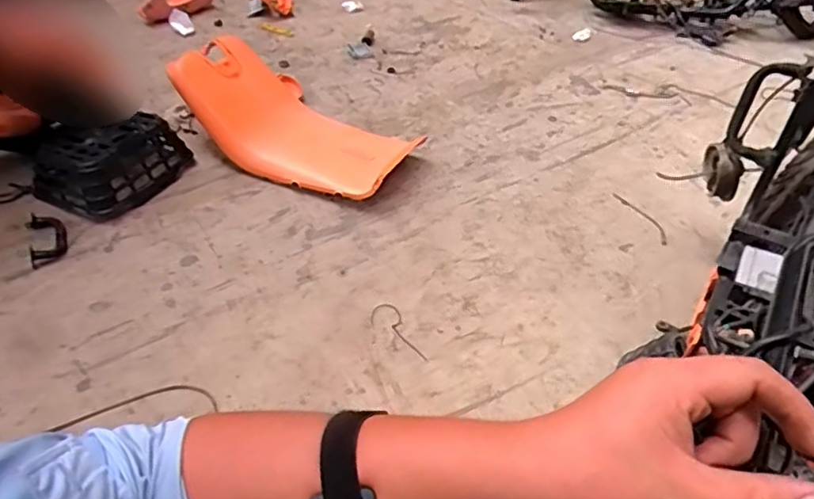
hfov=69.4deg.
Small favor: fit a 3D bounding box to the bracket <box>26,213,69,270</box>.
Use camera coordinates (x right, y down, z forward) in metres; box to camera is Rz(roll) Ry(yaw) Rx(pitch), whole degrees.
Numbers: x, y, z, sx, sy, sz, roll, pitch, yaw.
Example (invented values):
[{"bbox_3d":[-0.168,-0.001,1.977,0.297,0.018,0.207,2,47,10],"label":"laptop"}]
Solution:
[{"bbox_3d":[-0.768,-0.024,1.255,0.073,0.022,0.159,-18,47,-23],"label":"bracket"}]

